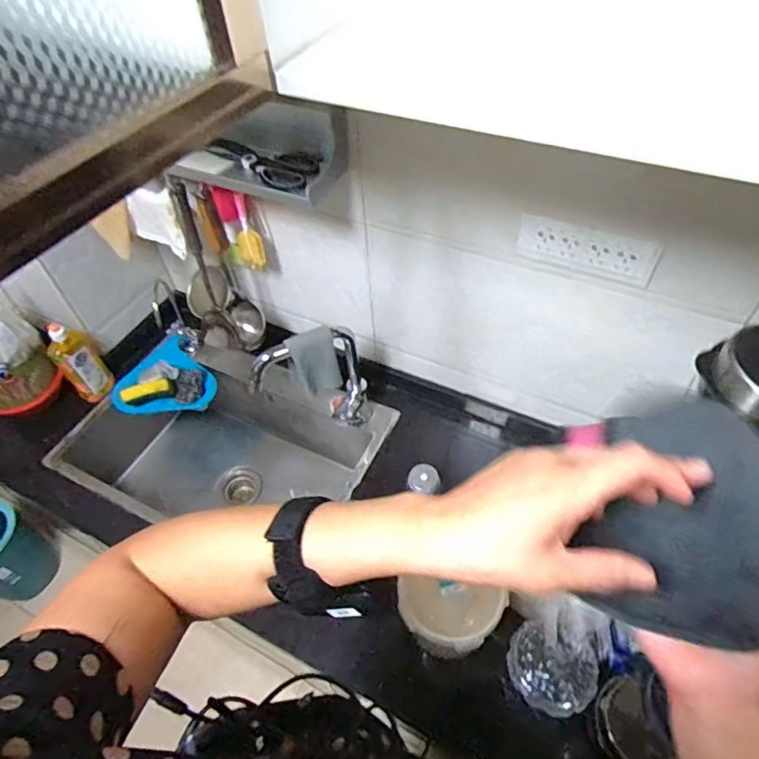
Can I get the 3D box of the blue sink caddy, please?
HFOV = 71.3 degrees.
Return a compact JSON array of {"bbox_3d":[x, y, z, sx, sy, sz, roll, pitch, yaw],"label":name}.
[{"bbox_3d":[-0.509,0.012,1.238,0.201,0.096,0.190,-2,52,2],"label":"blue sink caddy"}]

